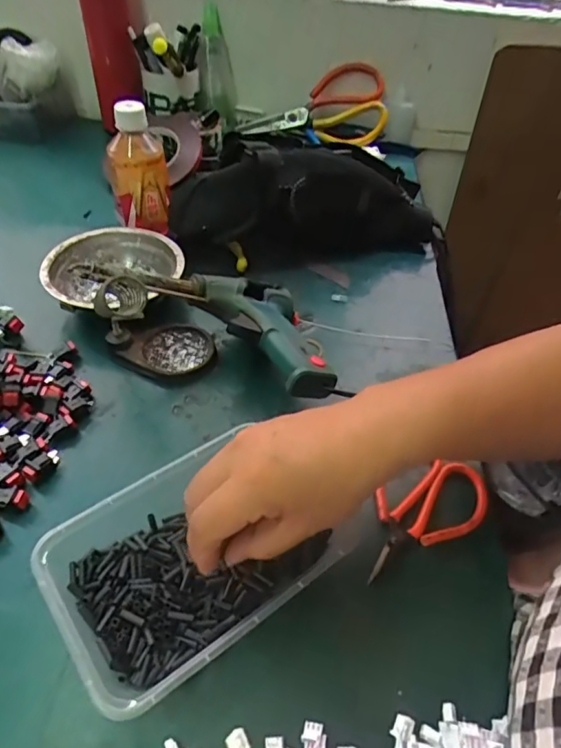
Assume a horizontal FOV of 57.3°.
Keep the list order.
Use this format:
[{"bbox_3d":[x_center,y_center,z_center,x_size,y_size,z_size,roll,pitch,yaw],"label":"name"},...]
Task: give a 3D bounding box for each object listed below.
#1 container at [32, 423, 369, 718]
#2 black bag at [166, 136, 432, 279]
[{"bbox_3d":[-0.051,0.107,0.308,0.159,0.034,0.112,-29,54,-29],"label":"container"},{"bbox_3d":[0.029,-0.180,0.536,0.271,0.114,0.039,-8,46,-12],"label":"black bag"}]

